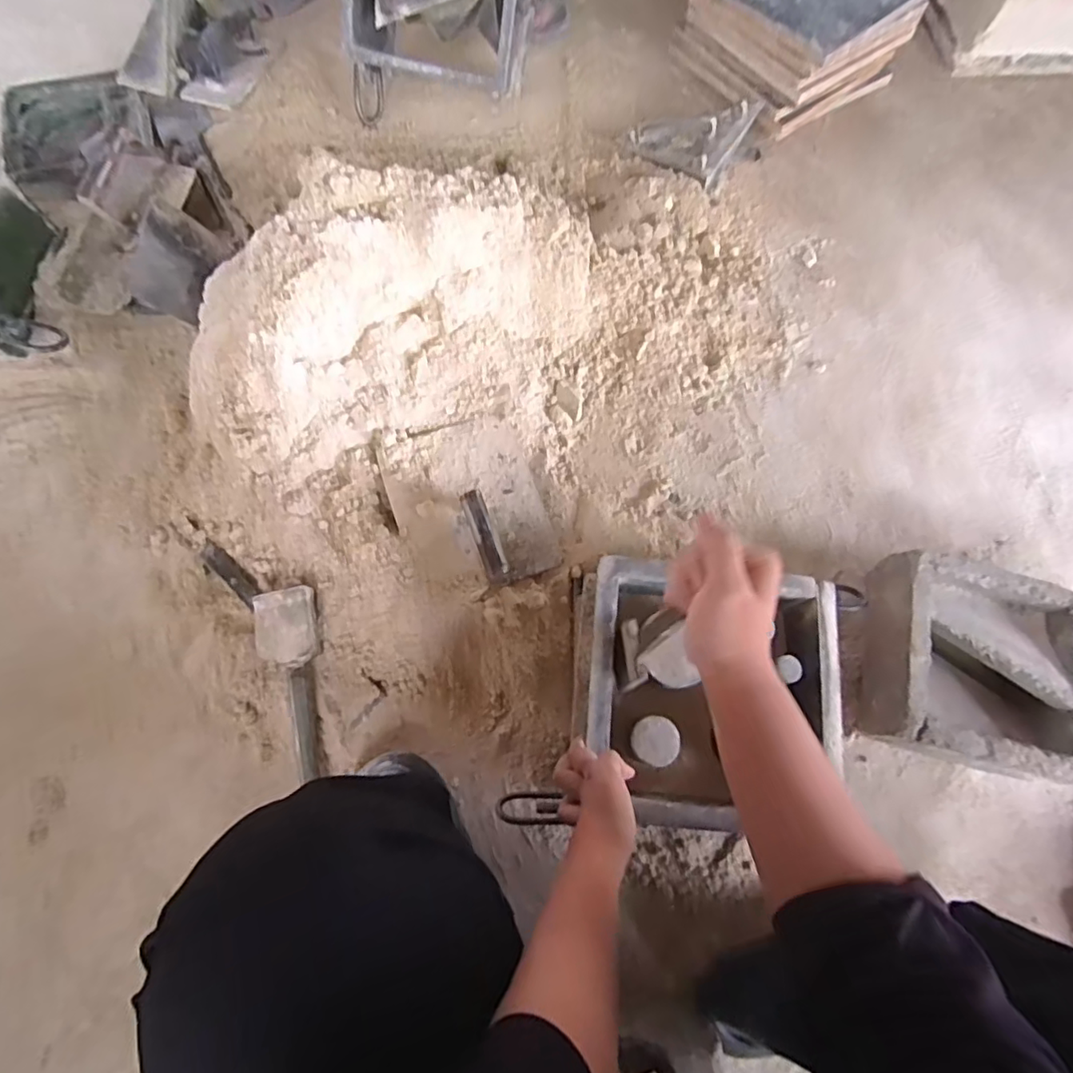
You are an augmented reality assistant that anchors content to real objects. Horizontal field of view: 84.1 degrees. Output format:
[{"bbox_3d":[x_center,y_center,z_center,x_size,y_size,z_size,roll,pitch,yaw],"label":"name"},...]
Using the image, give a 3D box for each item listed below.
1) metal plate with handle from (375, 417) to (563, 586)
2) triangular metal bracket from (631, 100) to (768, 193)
[{"bbox_3d":[-0.078,-0.042,0.677,0.162,0.062,0.202,-20,76,-7],"label":"metal plate with handle"},{"bbox_3d":[0.247,-0.576,0.884,0.202,0.055,0.115,-7,75,-4],"label":"triangular metal bracket"}]

